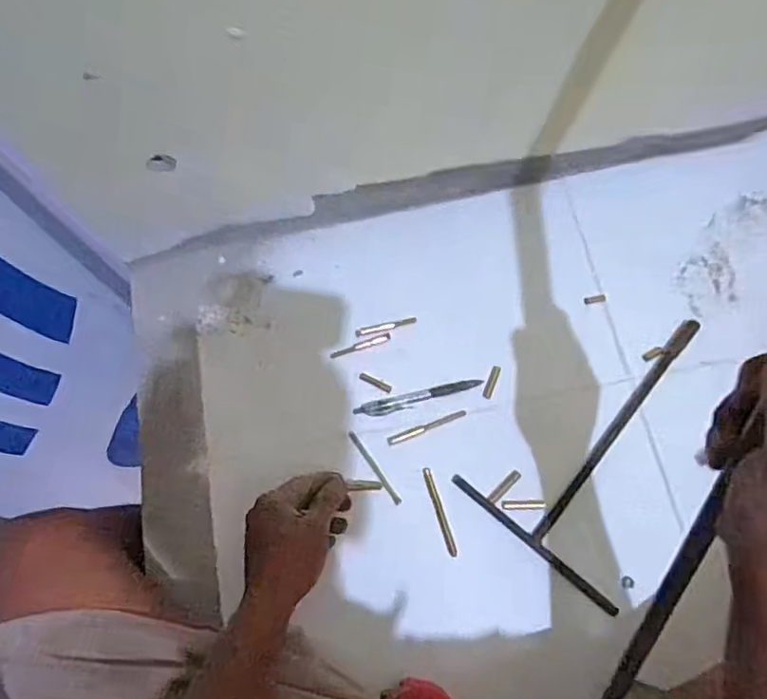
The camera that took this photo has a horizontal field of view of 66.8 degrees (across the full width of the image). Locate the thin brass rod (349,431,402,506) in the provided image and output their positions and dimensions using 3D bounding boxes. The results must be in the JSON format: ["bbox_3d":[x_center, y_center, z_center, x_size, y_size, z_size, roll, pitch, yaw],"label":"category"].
[{"bbox_3d":[-0.009,0.123,0.605,0.008,0.008,0.087,-34,75,-10],"label":"thin brass rod"}]

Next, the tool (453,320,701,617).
[{"bbox_3d":[0.244,0.087,0.609,0.184,0.012,0.301,40,77,13],"label":"tool"}]

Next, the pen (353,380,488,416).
[{"bbox_3d":[0.039,0.052,0.625,0.140,0.010,0.018,-12,72,-3],"label":"pen"}]

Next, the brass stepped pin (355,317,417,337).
[{"bbox_3d":[0.003,-0.026,0.656,0.069,0.006,0.012,-11,72,-3],"label":"brass stepped pin"}]

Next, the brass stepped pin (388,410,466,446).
[{"bbox_3d":[0.047,0.083,0.621,0.088,0.004,0.010,-20,73,-6],"label":"brass stepped pin"}]

